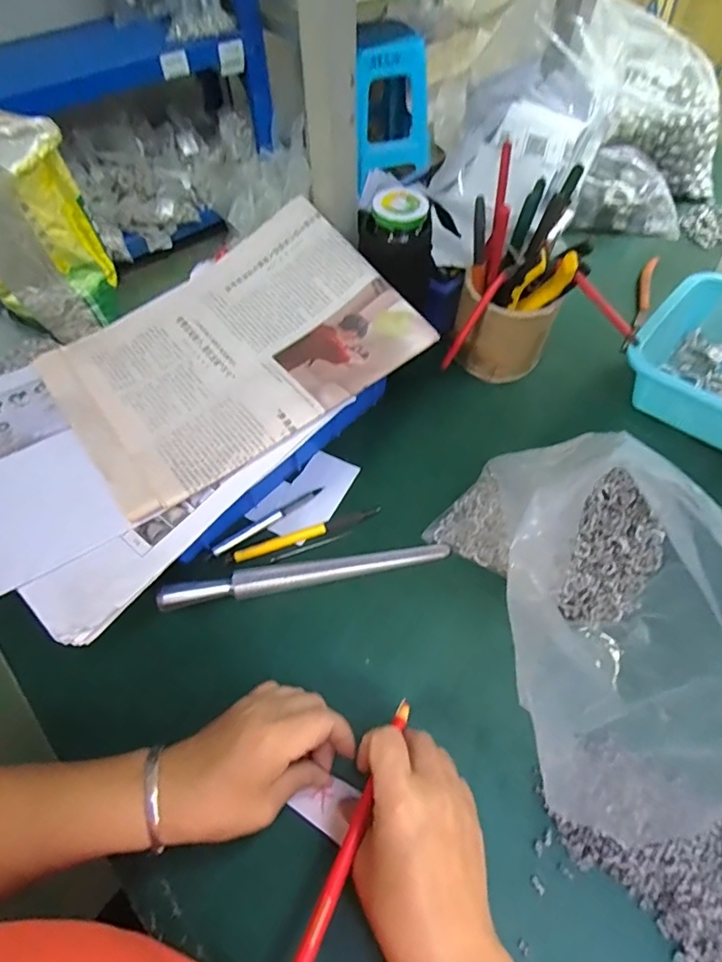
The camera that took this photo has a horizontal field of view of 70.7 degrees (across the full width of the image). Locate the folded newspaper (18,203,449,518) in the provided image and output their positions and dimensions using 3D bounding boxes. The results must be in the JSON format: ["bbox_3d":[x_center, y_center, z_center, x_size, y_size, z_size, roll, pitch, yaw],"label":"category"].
[{"bbox_3d":[-0.108,-0.115,0.423,0.282,0.043,0.204,-33,64,-19],"label":"folded newspaper"}]

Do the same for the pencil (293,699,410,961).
[{"bbox_3d":[-0.005,0.209,0.296,0.010,0.005,0.164,22,52,13],"label":"pencil"}]

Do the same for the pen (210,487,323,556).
[{"bbox_3d":[-0.082,0.034,0.456,0.112,0.005,0.008,-31,62,-19],"label":"pen"}]

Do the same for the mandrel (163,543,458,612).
[{"bbox_3d":[-0.042,0.073,0.423,0.237,0.021,0.021,-12,58,-8],"label":"mandrel"}]

